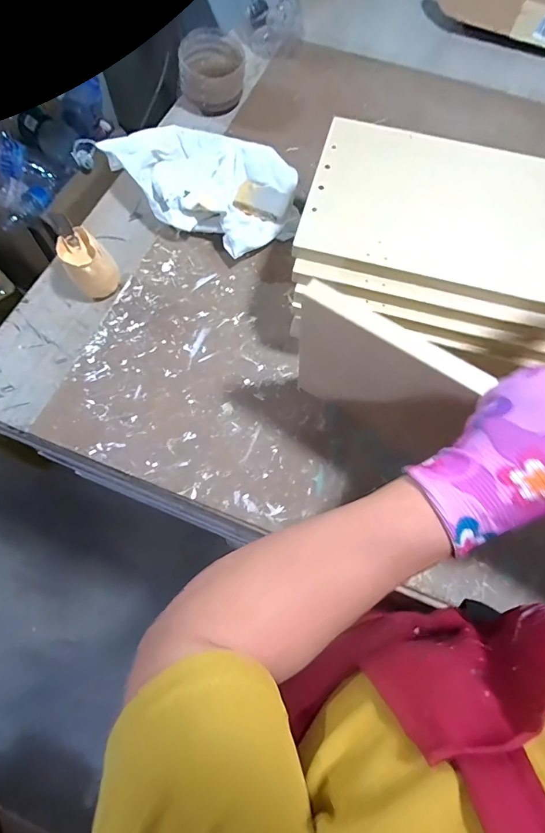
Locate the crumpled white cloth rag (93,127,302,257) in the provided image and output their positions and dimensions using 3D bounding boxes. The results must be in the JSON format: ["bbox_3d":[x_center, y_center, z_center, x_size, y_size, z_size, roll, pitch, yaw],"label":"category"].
[{"bbox_3d":[-0.099,-0.338,0.585,0.292,0.057,0.179,31,72,10],"label":"crumpled white cloth rag"}]

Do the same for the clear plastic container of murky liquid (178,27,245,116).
[{"bbox_3d":[-0.098,-0.555,0.668,0.103,0.070,0.083,-4,69,-3],"label":"clear plastic container of murky liquid"}]

